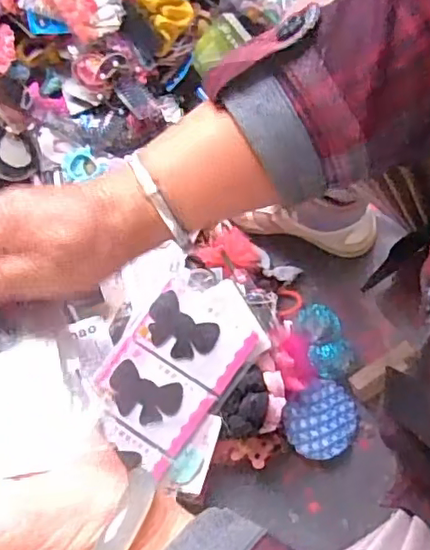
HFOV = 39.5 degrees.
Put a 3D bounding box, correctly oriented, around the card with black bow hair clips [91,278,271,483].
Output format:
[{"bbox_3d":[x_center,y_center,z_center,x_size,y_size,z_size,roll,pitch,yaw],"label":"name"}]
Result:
[{"bbox_3d":[-0.047,0.110,0.701,0.134,0.017,0.225,37,92,-2],"label":"card with black bow hair clips"}]

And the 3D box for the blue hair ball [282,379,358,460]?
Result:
[{"bbox_3d":[0.134,0.181,0.752,0.096,0.024,0.086,-32,77,-7],"label":"blue hair ball"}]

